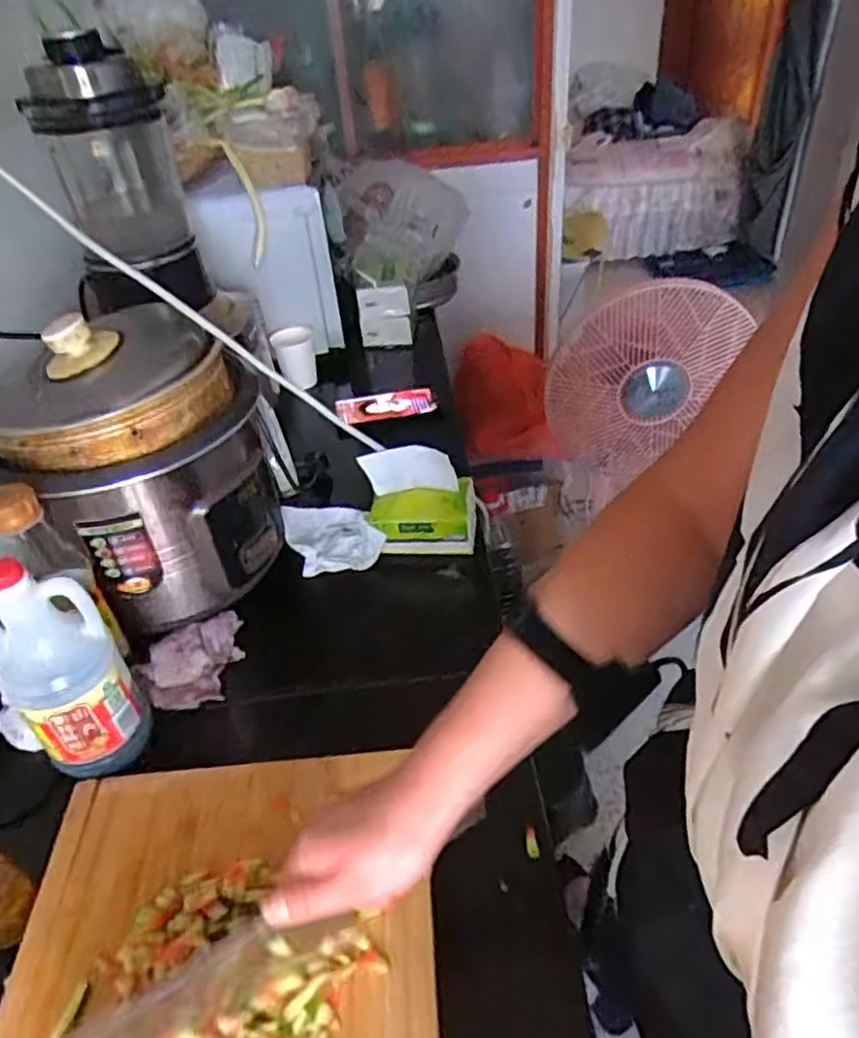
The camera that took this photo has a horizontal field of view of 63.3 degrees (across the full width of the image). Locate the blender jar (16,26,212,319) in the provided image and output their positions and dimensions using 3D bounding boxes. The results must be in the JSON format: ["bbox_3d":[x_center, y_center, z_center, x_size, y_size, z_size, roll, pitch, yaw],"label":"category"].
[{"bbox_3d":[-0.372,-0.396,0.836,0.154,0.289,0.174,-21,41,-17],"label":"blender jar"}]

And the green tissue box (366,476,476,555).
[{"bbox_3d":[-0.007,-0.007,0.815,0.118,0.063,0.078,-3,39,4],"label":"green tissue box"}]

